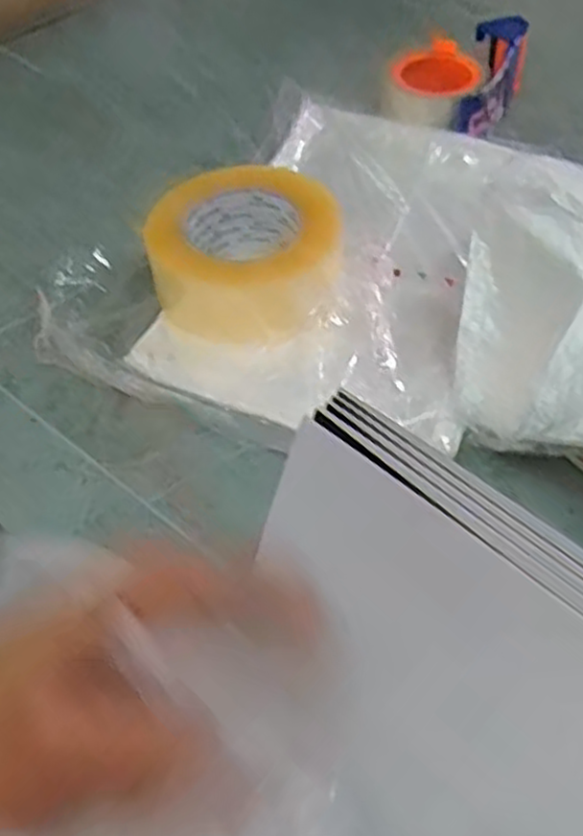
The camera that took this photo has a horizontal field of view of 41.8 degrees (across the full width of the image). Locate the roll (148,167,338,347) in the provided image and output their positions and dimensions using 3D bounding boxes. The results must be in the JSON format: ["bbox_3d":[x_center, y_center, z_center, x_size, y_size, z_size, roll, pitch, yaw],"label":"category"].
[{"bbox_3d":[-0.032,-0.112,0.513,0.113,0.067,0.112,0,51,1],"label":"roll"}]

